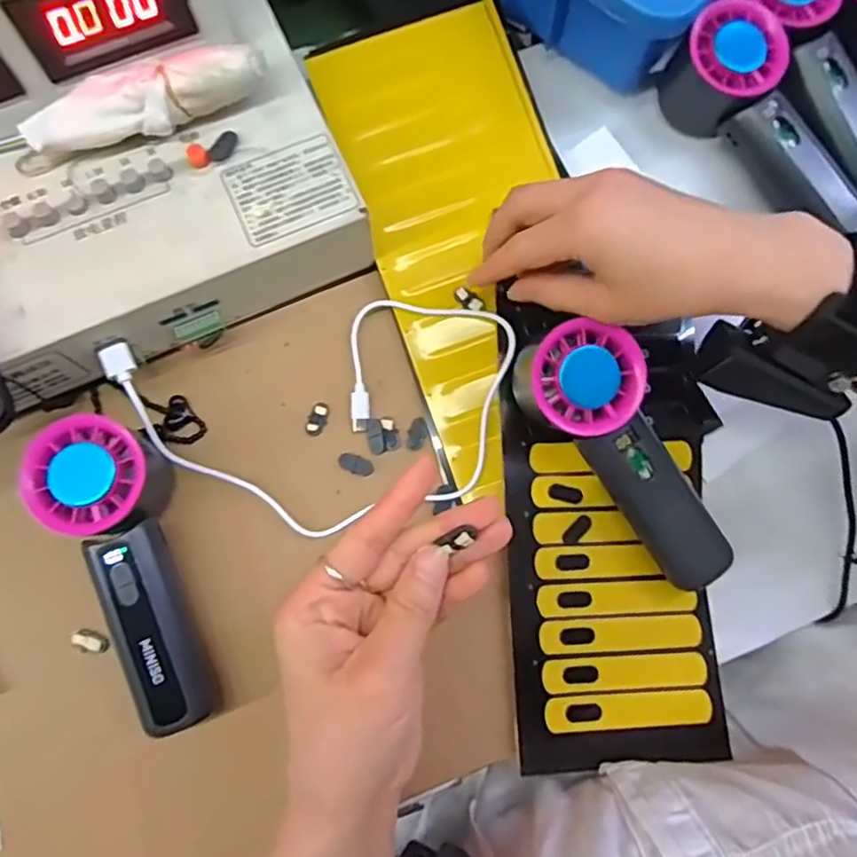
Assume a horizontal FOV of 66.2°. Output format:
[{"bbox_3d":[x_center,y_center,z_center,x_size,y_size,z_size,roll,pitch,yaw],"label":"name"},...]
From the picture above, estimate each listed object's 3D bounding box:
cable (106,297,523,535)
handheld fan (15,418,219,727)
[{"bbox_3d":[-0.056,-0.006,0.364,0.220,0.022,0.122,-14,80,-4],"label":"cable"},{"bbox_3d":[-0.145,0.071,0.321,0.058,0.033,0.155,-19,93,-5],"label":"handheld fan"}]

